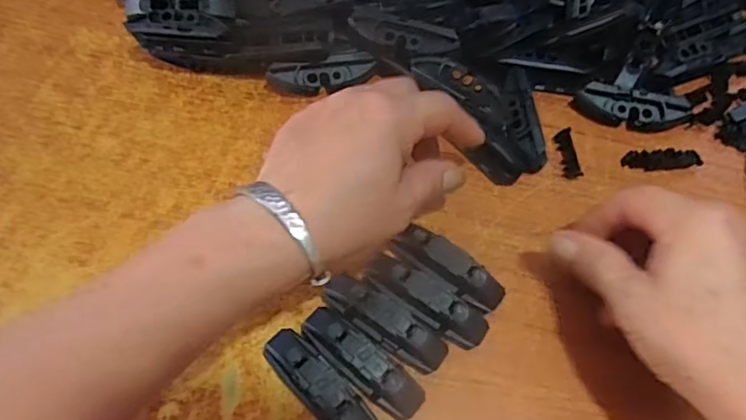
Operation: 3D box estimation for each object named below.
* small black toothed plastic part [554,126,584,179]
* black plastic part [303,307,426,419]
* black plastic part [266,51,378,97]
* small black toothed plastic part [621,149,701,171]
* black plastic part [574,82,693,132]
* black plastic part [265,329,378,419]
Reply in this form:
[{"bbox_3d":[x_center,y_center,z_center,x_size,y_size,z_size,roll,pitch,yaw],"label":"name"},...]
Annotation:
[{"bbox_3d":[0.128,-0.036,0.372,0.012,0.005,0.036,-2,62,-4],"label":"small black toothed plastic part"},{"bbox_3d":[-0.006,0.079,0.296,0.073,0.019,0.020,38,67,16],"label":"black plastic part"},{"bbox_3d":[-0.033,-0.089,0.380,0.071,0.024,0.018,-12,64,-9],"label":"black plastic part"},{"bbox_3d":[0.188,-0.032,0.370,0.049,0.010,0.011,0,62,-3],"label":"small black toothed plastic part"},{"bbox_3d":[0.173,-0.067,0.378,0.074,0.022,0.019,15,63,5],"label":"black plastic part"},{"bbox_3d":[-0.027,0.090,0.289,0.072,0.021,0.021,42,68,17],"label":"black plastic part"}]

